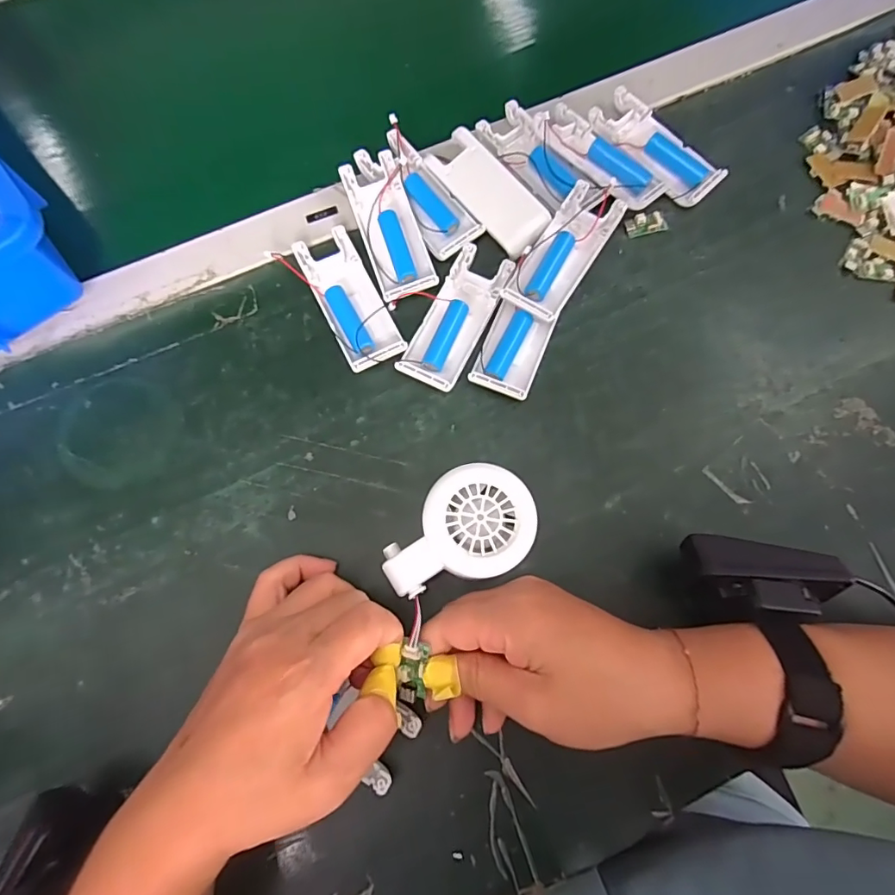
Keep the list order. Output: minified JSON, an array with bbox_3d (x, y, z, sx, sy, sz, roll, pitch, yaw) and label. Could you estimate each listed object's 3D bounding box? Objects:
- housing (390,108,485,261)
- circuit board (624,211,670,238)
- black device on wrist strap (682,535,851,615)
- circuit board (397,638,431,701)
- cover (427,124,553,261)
[{"bbox_3d":[-0.014,-0.186,0.349,0.039,0.017,0.107,-27,78,-8],"label":"housing"},{"bbox_3d":[0.145,-0.163,0.356,0.030,0.004,0.016,-14,77,-5],"label":"circuit board"},{"bbox_3d":[0.160,0.064,0.247,0.072,0.024,0.034,7,75,2],"label":"black device on wrist strap"},{"bbox_3d":[-0.018,0.114,0.249,0.012,0.006,0.033,4,100,0],"label":"circuit board"},{"bbox_3d":[0.029,-0.182,0.344,0.039,0.011,0.098,-40,80,-10],"label":"cover"}]

